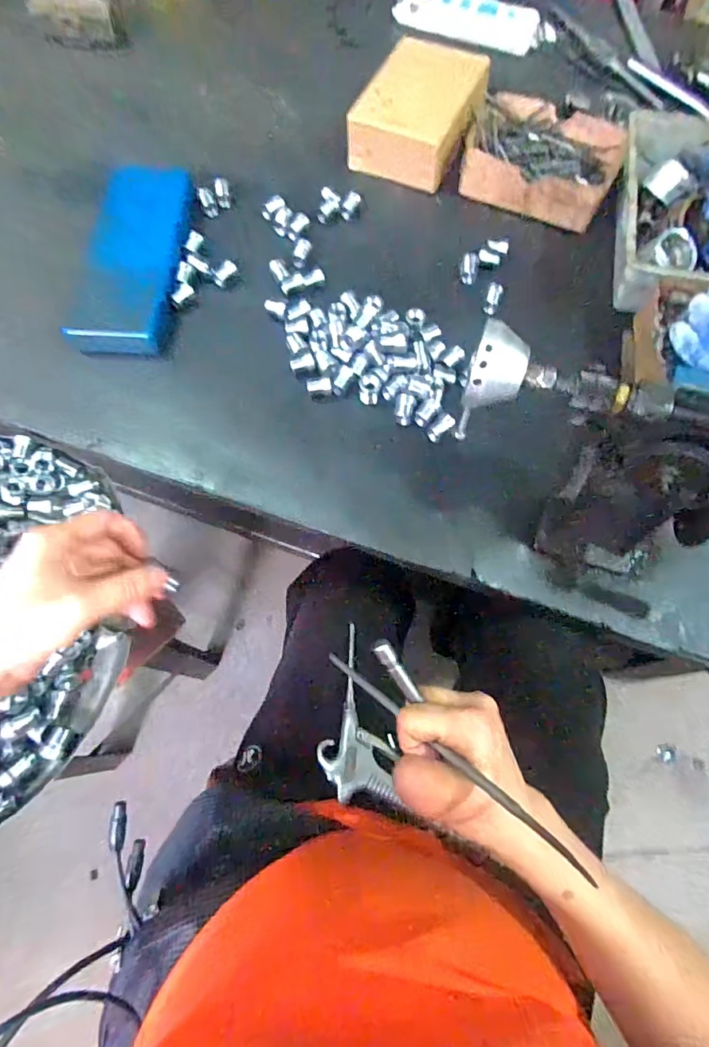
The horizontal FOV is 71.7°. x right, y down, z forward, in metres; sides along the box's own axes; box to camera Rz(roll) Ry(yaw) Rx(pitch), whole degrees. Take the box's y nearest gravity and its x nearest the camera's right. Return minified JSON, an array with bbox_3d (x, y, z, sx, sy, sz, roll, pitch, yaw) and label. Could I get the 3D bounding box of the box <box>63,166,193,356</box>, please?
[{"bbox_3d":[-0.238,-0.293,0.534,0.095,0.030,0.243,4,68,0],"label":"box"}]

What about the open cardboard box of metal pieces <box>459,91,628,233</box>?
[{"bbox_3d":[0.219,-0.433,0.581,0.175,0.036,0.137,24,70,8],"label":"open cardboard box of metal pieces"}]

